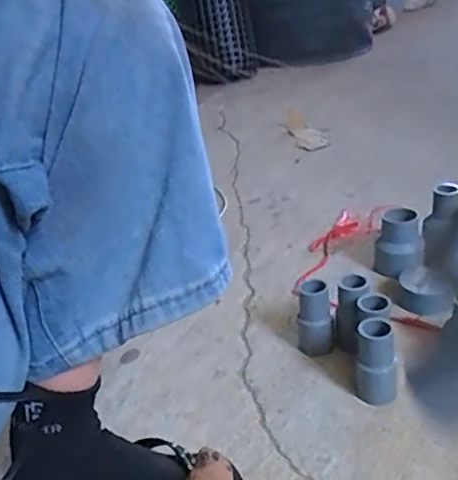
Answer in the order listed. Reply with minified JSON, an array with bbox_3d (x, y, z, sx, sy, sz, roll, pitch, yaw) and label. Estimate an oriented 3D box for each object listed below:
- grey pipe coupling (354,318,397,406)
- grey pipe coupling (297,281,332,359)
[{"bbox_3d":[0.145,0.120,0.590,0.040,0.079,0.034,-1,29,13],"label":"grey pipe coupling"},{"bbox_3d":[0.095,0.088,0.658,0.037,0.083,0.030,-3,28,8],"label":"grey pipe coupling"}]

